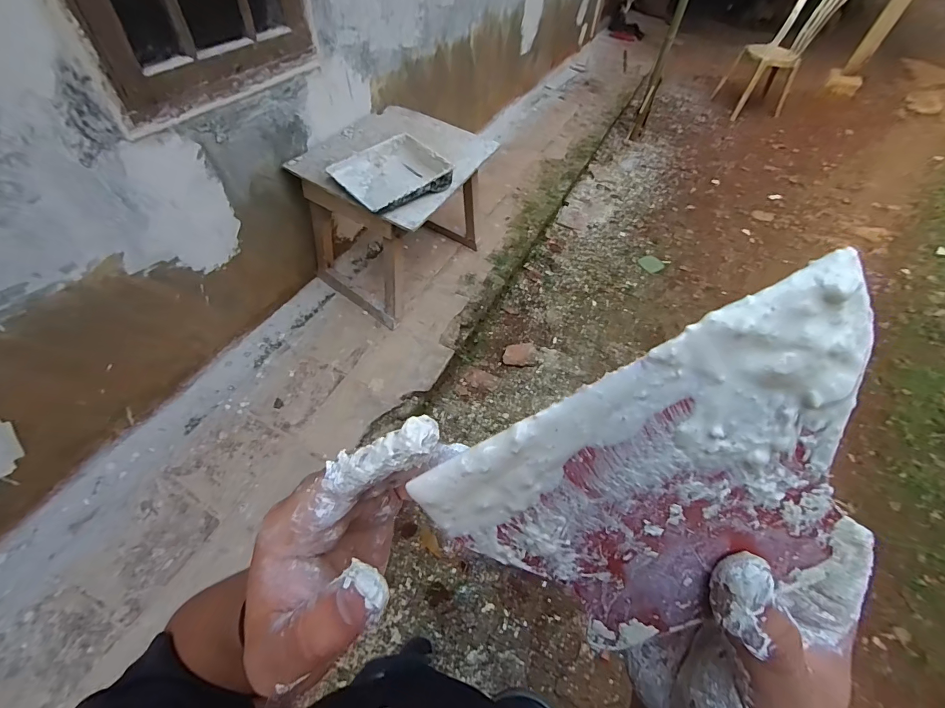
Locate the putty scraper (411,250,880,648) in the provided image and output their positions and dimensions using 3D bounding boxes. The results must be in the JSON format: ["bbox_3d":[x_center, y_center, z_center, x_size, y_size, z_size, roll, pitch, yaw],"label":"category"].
[{"bbox_3d":[0.059,0.045,0.116,0.116,0.096,0.004,-31,20,11],"label":"putty scraper"}]

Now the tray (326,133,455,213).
[{"bbox_3d":[-0.281,-0.634,1.385,0.368,0.082,0.294,-37,70,-24],"label":"tray"}]

